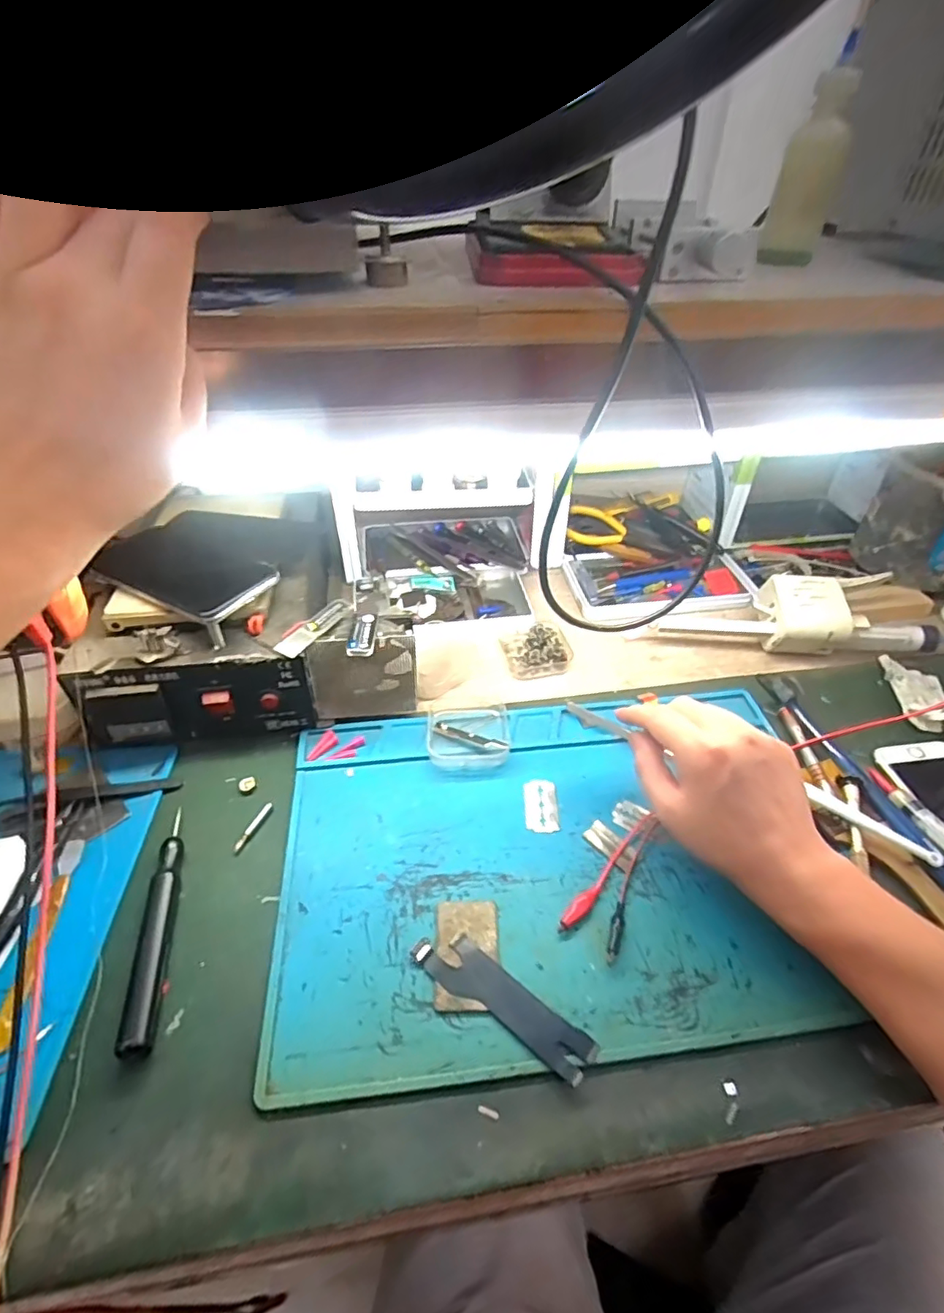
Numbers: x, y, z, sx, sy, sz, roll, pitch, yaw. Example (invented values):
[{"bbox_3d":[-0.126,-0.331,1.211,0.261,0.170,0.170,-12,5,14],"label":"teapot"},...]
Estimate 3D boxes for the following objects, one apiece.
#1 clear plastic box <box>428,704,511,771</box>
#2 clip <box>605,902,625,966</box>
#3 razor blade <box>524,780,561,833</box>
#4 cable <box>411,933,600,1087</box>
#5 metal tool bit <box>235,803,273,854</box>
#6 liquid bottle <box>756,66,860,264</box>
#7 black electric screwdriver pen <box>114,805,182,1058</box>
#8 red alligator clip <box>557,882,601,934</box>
[{"bbox_3d":[-0.002,0.060,0.455,0.062,0.015,0.065,-1,43,-2],"label":"clear plastic box"},{"bbox_3d":[0.086,0.164,0.345,0.008,0.009,0.037,16,45,15],"label":"clip"},{"bbox_3d":[0.050,0.107,0.414,0.024,0.004,0.041,0,43,-1],"label":"razor blade"},{"bbox_3d":[0.016,0.190,0.320,0.107,0.005,0.027,28,49,26],"label":"cable"},{"bbox_3d":[-0.152,0.118,0.400,0.007,0.004,0.039,18,45,17],"label":"metal tool bit"},{"bbox_3d":[0.211,-0.303,0.363,0.031,0.091,0.028,11,44,10],"label":"liquid bottle"},{"bbox_3d":[-0.190,0.158,0.347,0.017,0.015,0.143,-8,44,-10],"label":"black electric screwdriver pen"},{"bbox_3d":[0.068,0.155,0.358,0.040,0.007,0.012,-32,52,-31],"label":"red alligator clip"}]

